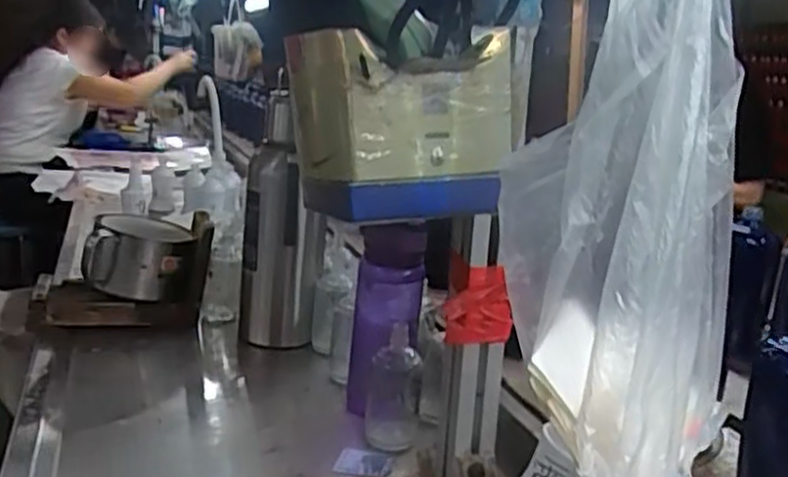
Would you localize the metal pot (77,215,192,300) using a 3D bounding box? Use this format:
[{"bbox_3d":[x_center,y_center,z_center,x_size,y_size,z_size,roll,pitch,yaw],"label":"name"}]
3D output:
[{"bbox_3d":[-0.360,0.020,1.068,0.135,0.102,0.132,13,20,-22],"label":"metal pot"}]

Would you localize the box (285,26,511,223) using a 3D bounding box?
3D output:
[{"bbox_3d":[0.003,-0.088,0.597,0.141,0.135,0.103,-4,16,-27],"label":"box"}]

